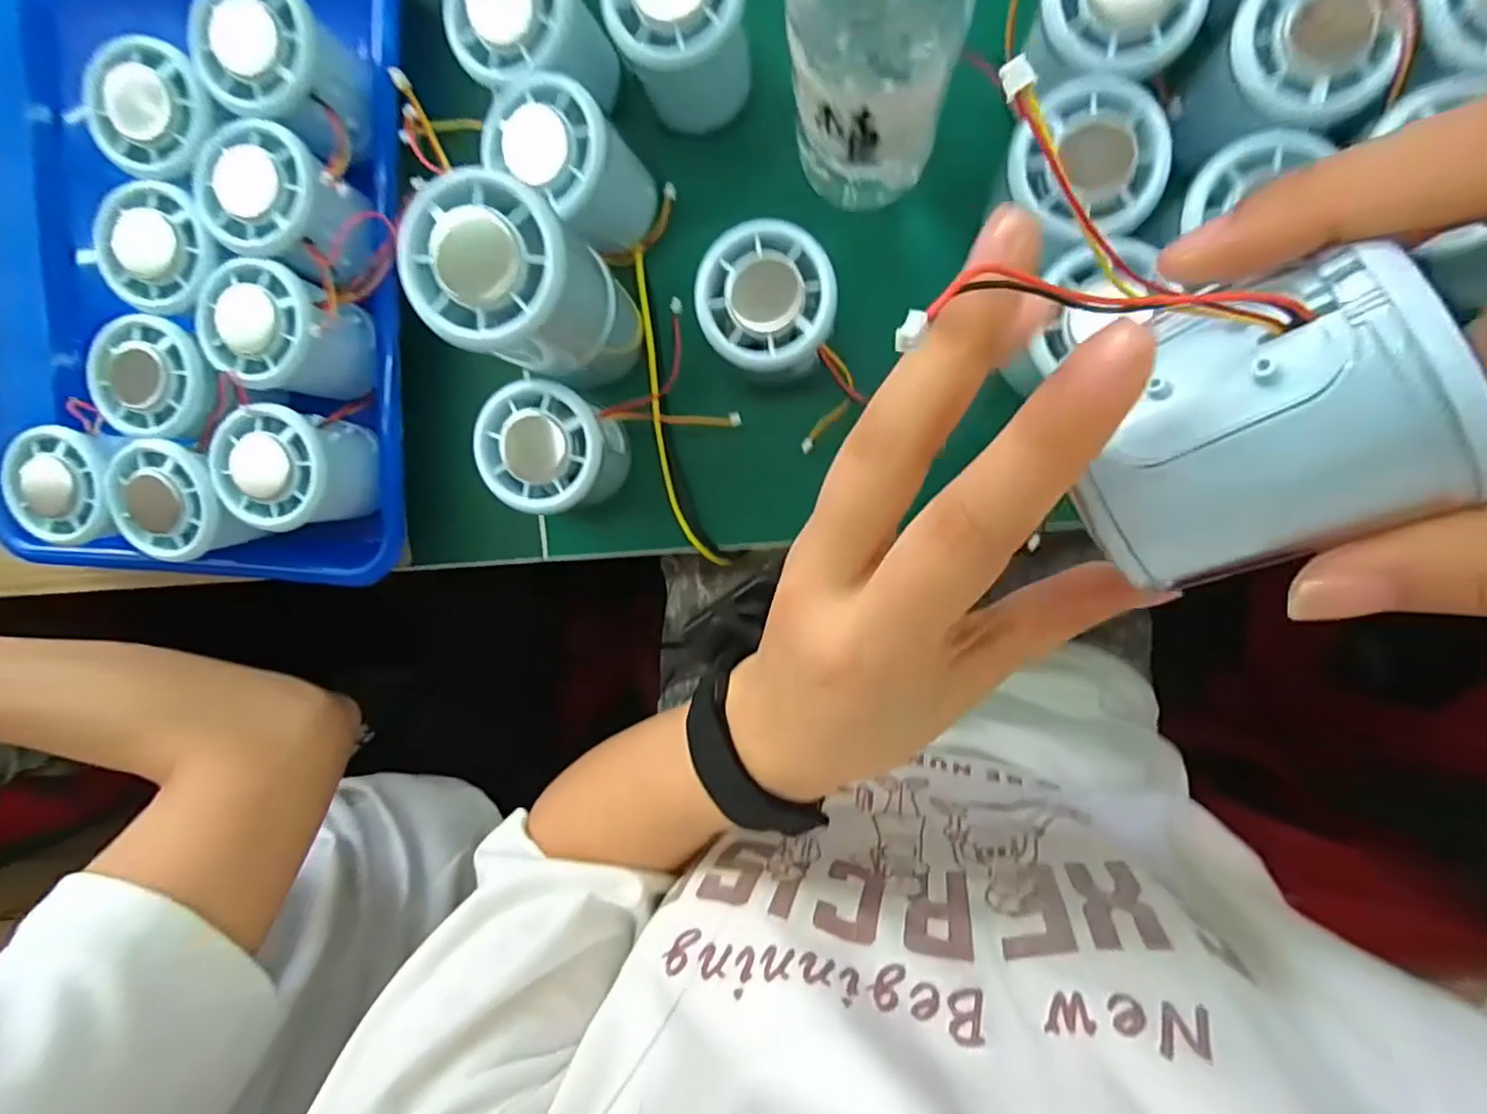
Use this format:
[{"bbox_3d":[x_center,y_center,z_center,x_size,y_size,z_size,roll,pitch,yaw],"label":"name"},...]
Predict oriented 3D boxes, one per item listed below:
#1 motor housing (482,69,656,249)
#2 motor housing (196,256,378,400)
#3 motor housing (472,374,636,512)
[{"bbox_3d":[-0.075,-0.172,0.280,0.059,0.056,0.050,34,97,4],"label":"motor housing"},{"bbox_3d":[-0.215,-0.107,0.298,0.053,0.051,0.051,0,94,7],"label":"motor housing"},{"bbox_3d":[-0.086,-0.049,0.298,0.055,0.055,0.055,1,94,7],"label":"motor housing"}]

